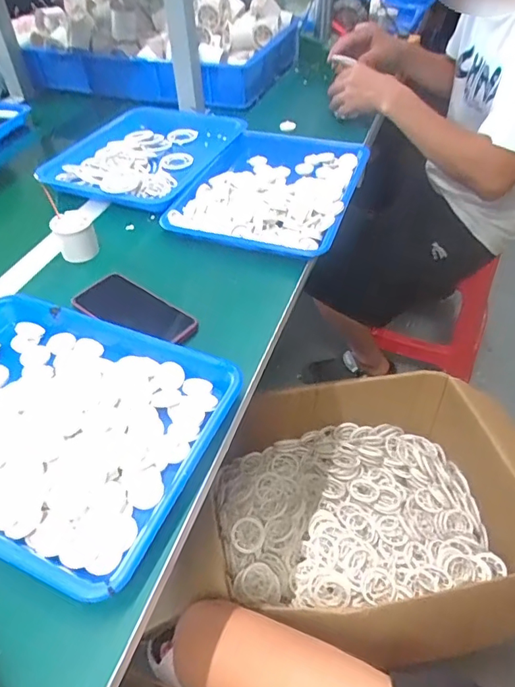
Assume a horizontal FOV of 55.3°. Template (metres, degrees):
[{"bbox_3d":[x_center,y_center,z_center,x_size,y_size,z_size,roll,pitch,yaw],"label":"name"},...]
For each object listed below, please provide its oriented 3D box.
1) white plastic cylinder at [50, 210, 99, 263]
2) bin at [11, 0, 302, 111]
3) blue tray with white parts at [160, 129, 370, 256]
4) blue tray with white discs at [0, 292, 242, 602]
[{"bbox_3d":[-0.258,-0.151,0.696,0.051,0.050,0.053,-24,49,-19],"label":"white plastic cylinder"},{"bbox_3d":[-0.234,-0.768,1.218,0.598,0.169,0.407,13,48,17],"label":"bin"},{"bbox_3d":[0.023,-0.266,0.813,0.269,0.027,0.371,11,47,14],"label":"blue tray with white parts"},{"bbox_3d":[-0.216,0.070,0.494,0.333,0.030,0.250,16,49,18],"label":"blue tray with white discs"}]

